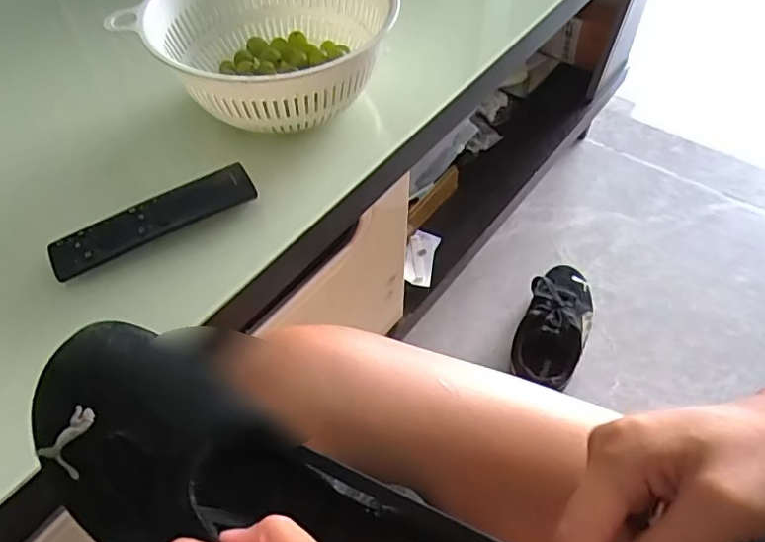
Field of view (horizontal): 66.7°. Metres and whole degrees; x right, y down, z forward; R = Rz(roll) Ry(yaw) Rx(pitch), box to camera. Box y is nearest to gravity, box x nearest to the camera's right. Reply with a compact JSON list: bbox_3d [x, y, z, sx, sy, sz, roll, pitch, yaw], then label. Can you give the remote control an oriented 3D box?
[{"bbox_3d":[-0.167,-0.039,0.422,0.147,0.014,0.035,-26,56,-17],"label":"remote control"}]

